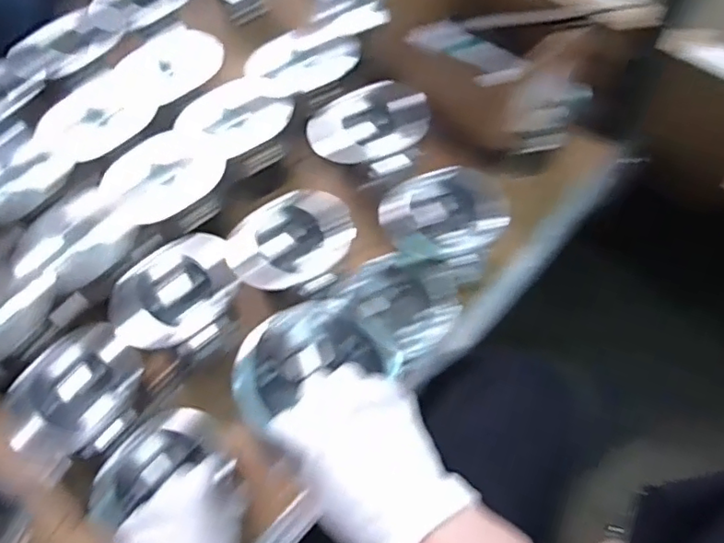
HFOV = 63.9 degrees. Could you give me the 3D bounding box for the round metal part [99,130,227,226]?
[{"bbox_3d":[-0.233,-0.117,0.696,0.136,0.031,0.110,-41,67,-17],"label":"round metal part"}]

